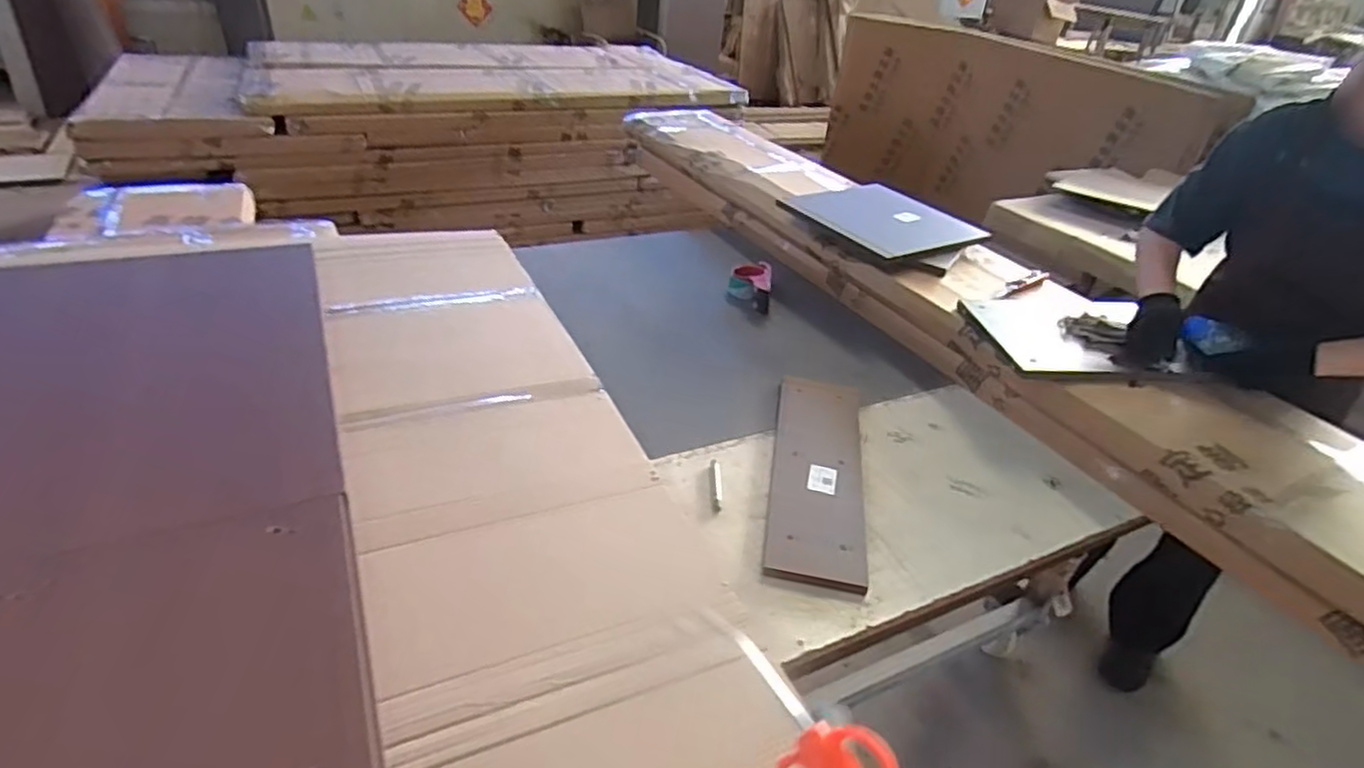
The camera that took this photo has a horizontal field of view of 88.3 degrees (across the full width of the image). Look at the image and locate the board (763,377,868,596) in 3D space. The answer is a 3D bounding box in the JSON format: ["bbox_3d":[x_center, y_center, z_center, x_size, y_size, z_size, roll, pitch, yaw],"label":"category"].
[{"bbox_3d":[0.216,0.135,1.117,0.141,0.015,0.438,7,39,7],"label":"board"}]

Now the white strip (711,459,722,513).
[{"bbox_3d":[0.053,0.152,1.070,0.015,0.005,0.112,4,34,-3],"label":"white strip"}]

